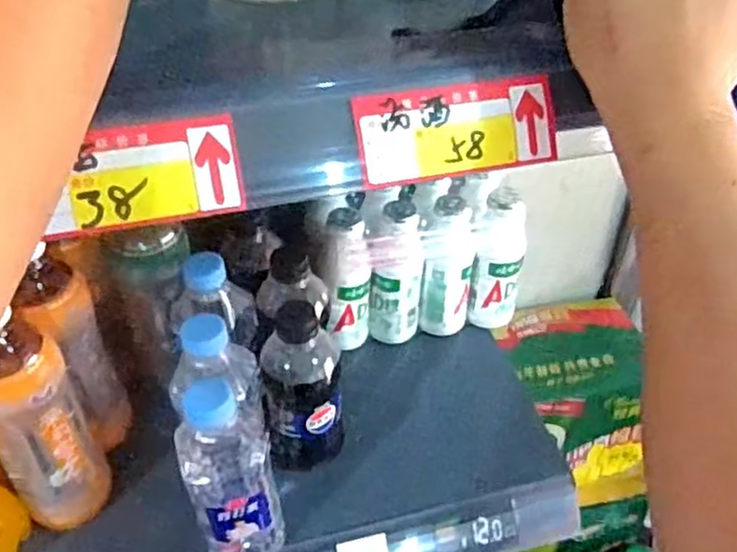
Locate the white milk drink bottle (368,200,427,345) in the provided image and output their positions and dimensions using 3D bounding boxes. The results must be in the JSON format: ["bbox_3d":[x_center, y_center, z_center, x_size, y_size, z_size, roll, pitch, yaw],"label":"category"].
[{"bbox_3d":[0.027,0.002,0.665,0.050,0.138,0.047,8,42,9],"label":"white milk drink bottle"}]

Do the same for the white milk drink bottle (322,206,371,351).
[{"bbox_3d":[-0.019,0.008,0.650,0.043,0.139,0.042,-2,41,-2],"label":"white milk drink bottle"}]

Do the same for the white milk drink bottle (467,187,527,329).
[{"bbox_3d":[0.125,-0.011,0.674,0.046,0.137,0.038,12,42,13],"label":"white milk drink bottle"}]

